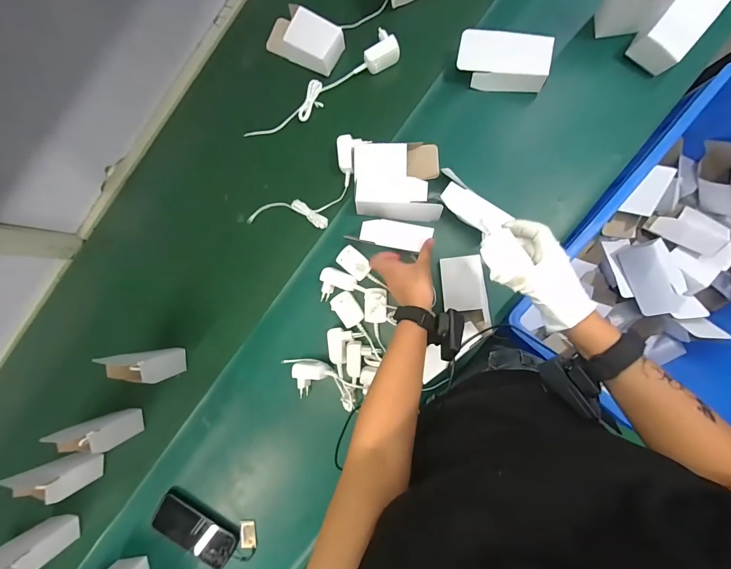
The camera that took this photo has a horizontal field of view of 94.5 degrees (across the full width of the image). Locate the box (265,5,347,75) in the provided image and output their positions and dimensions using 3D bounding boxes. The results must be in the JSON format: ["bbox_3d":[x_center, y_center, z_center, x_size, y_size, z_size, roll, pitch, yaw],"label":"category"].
[{"bbox_3d":[-0.114,-0.446,0.612,0.137,0.041,0.076,31,93,7],"label":"box"}]

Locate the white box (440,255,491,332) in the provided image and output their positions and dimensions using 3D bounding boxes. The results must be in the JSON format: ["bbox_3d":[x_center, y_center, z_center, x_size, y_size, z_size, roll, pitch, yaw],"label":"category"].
[{"bbox_3d":[0.168,0.016,0.567,0.074,0.054,0.122,-7,88,8],"label":"white box"}]

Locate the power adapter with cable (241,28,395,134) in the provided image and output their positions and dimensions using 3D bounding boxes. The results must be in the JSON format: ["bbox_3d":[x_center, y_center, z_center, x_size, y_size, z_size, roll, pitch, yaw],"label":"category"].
[{"bbox_3d":[-0.075,-0.350,0.614,0.306,0.047,0.059,-29,85,6],"label":"power adapter with cable"}]

